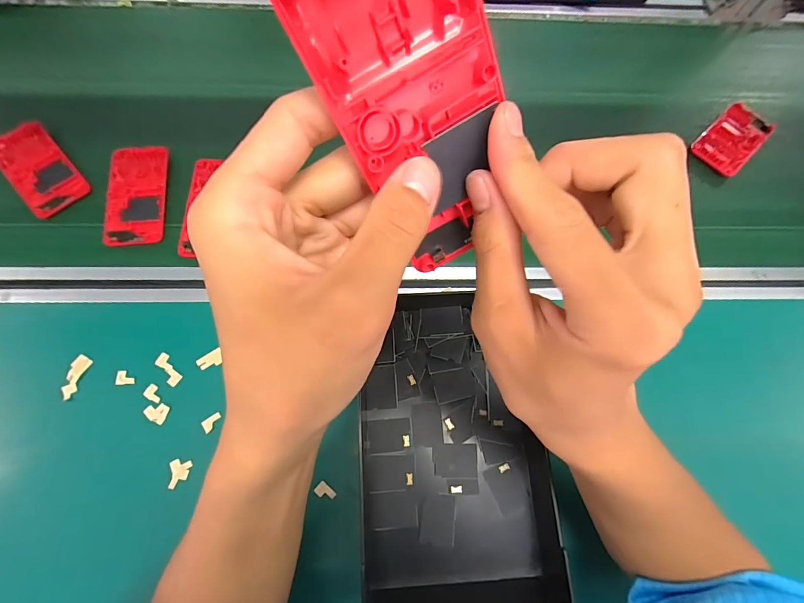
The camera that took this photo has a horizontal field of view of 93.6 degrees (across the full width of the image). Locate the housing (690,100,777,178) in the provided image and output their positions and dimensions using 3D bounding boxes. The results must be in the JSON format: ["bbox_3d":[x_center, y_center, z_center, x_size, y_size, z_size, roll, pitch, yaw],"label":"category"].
[{"bbox_3d":[0.429,-0.212,0.489,0.119,0.012,0.060,-42,78,-14],"label":"housing"}]

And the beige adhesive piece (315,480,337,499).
[{"bbox_3d":[-0.071,0.177,0.350,0.020,0.004,0.012,45,60,3],"label":"beige adhesive piece"}]

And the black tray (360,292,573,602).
[{"bbox_3d":[0.050,0.133,0.354,0.173,0.030,0.278,-2,72,-3],"label":"black tray"}]

